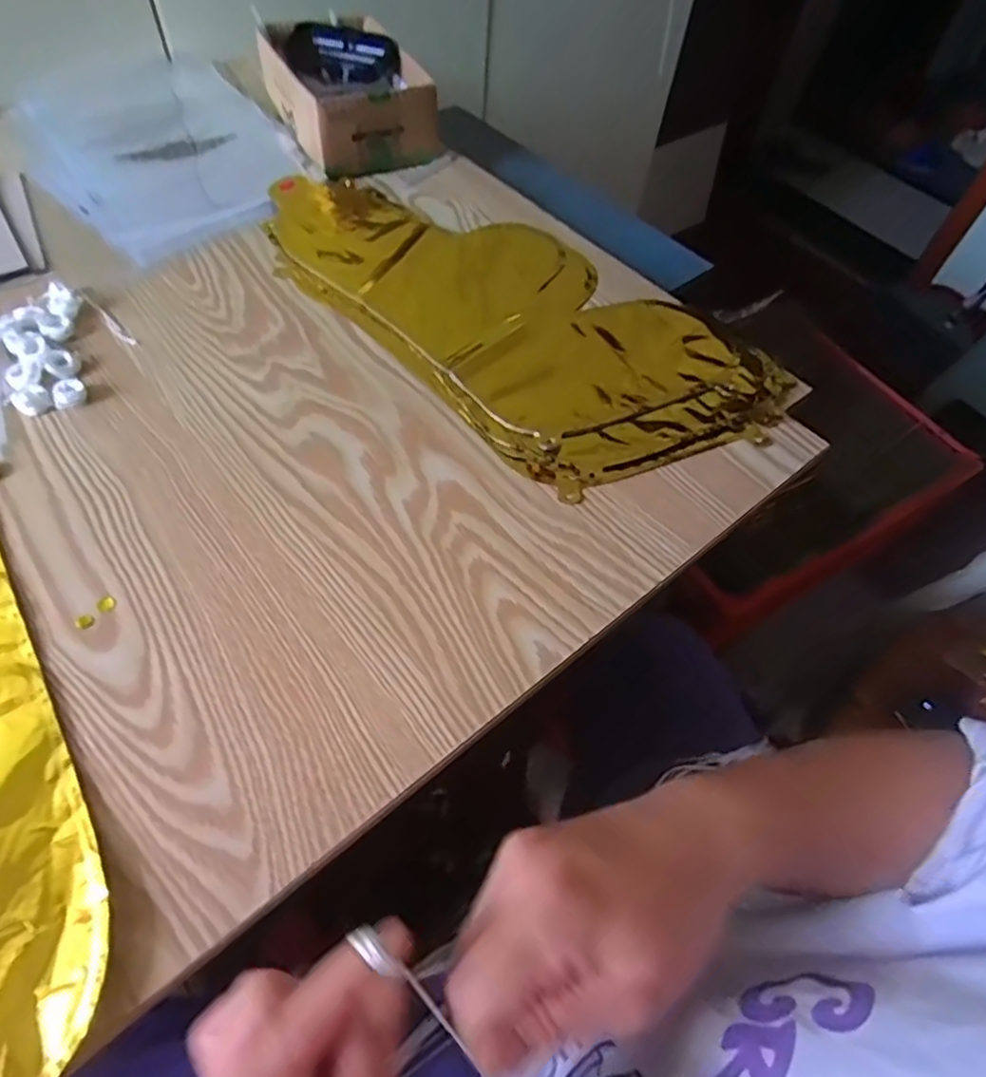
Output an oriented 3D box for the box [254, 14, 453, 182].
[{"bbox_3d":[-0.144,-0.450,0.642,0.128,0.067,0.191,-23,61,-19],"label":"box"}]

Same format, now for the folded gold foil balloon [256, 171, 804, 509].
[{"bbox_3d":[0.002,-0.199,0.524,0.218,0.010,0.450,-38,67,-25],"label":"folded gold foil balloon"}]

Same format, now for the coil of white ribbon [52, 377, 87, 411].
[{"bbox_3d":[-0.291,-0.100,0.433,0.021,0.010,0.018,-28,63,-21],"label":"coil of white ribbon"}]

